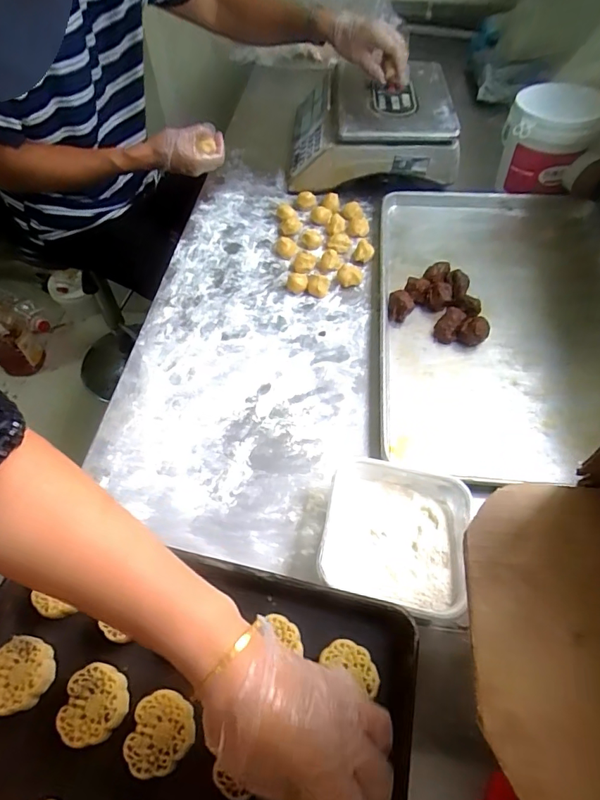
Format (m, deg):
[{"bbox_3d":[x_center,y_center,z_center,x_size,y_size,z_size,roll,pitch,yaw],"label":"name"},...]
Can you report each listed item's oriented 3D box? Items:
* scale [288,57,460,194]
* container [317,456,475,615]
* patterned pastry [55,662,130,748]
[{"bbox_3d":[0.140,-0.574,0.968,0.320,0.140,0.325,0,55,1],"label":"scale"},{"bbox_3d":[0.107,0.153,0.530,0.158,0.059,0.151,14,57,10],"label":"container"},{"bbox_3d":[-0.182,0.270,0.413,0.051,0.023,0.059,6,57,6],"label":"patterned pastry"}]

